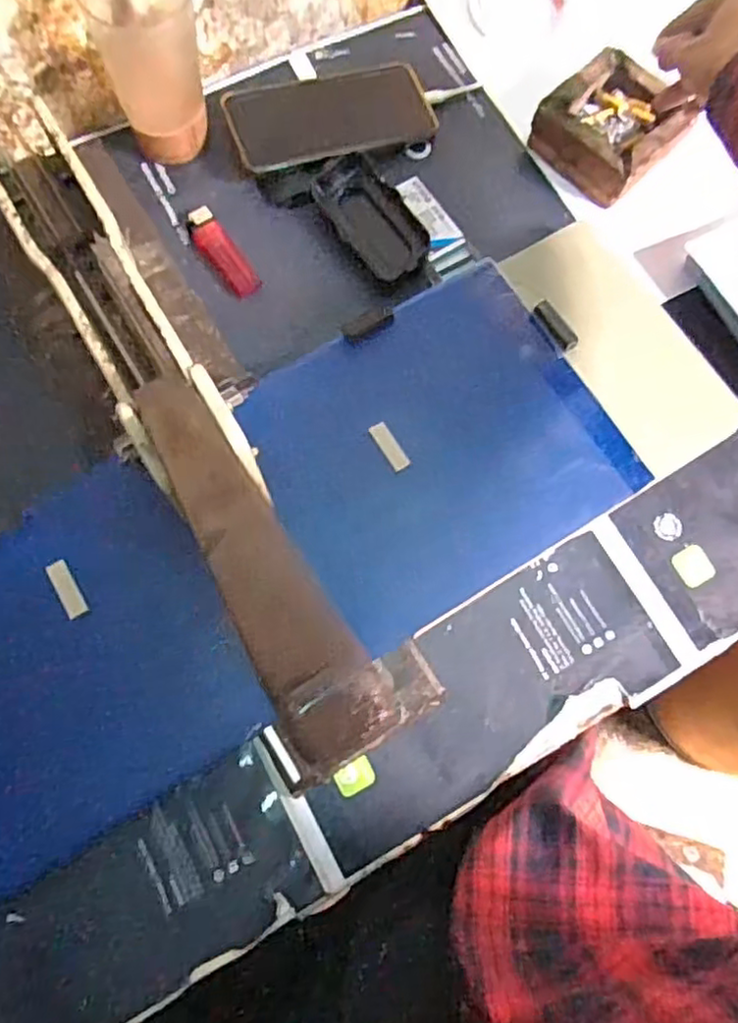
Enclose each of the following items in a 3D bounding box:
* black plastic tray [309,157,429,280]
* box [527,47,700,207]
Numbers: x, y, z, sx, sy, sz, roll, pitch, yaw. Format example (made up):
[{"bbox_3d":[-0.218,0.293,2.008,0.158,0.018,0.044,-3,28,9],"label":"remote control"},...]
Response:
[{"bbox_3d":[0.000,-0.236,0.522,0.053,0.016,0.114,-31,78,-12],"label":"black plastic tray"},{"bbox_3d":[0.201,-0.318,0.544,0.099,0.039,0.099,-40,80,-14],"label":"box"}]

